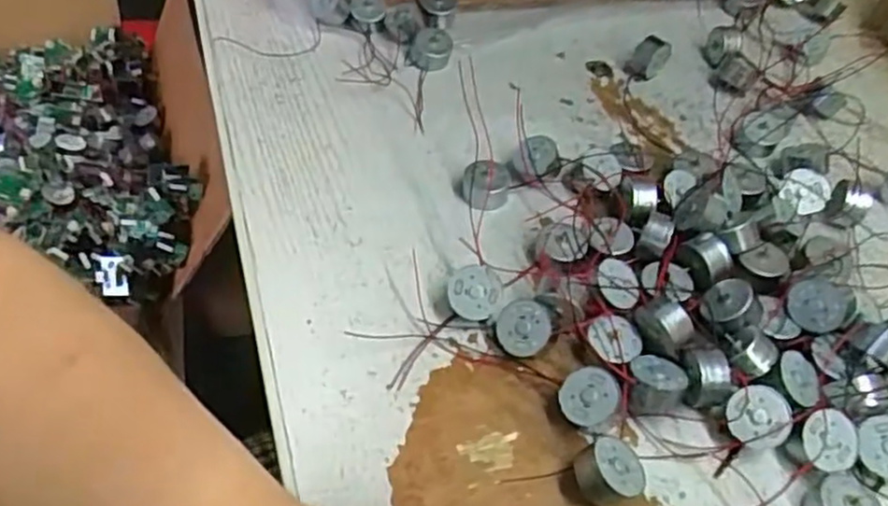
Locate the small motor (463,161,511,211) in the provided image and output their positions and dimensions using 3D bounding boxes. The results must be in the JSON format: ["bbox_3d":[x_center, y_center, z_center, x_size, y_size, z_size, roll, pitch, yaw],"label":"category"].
[{"bbox_3d":[0.022,-0.034,0.363,0.024,0.014,0.021,8,48,-2],"label":"small motor"}]

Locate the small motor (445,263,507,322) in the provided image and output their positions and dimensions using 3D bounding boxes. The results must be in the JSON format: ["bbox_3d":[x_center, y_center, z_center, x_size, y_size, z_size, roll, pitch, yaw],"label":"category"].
[{"bbox_3d":[0.014,0.019,0.315,0.024,0.013,0.024,5,78,2],"label":"small motor"}]

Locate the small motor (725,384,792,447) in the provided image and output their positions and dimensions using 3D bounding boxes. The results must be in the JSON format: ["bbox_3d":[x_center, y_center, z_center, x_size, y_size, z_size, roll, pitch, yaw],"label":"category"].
[{"bbox_3d":[0.124,0.065,0.283,0.023,0.010,0.023,-3,75,9],"label":"small motor"}]

